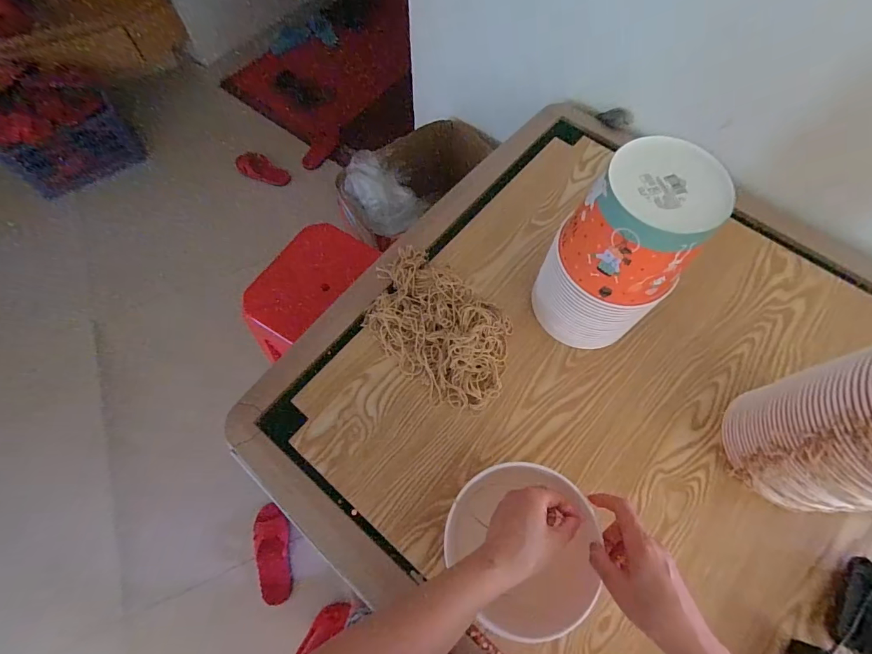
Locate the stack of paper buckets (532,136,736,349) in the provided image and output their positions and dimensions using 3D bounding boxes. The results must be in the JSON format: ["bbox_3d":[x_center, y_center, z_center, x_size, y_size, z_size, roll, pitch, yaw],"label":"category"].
[{"bbox_3d":[0.232,-0.082,0.552,0.147,0.287,0.152,37,73,14],"label":"stack of paper buckets"}]

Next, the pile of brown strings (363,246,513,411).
[{"bbox_3d":[0.001,-0.004,0.646,0.266,0.043,0.169,39,73,15],"label":"pile of brown strings"}]

